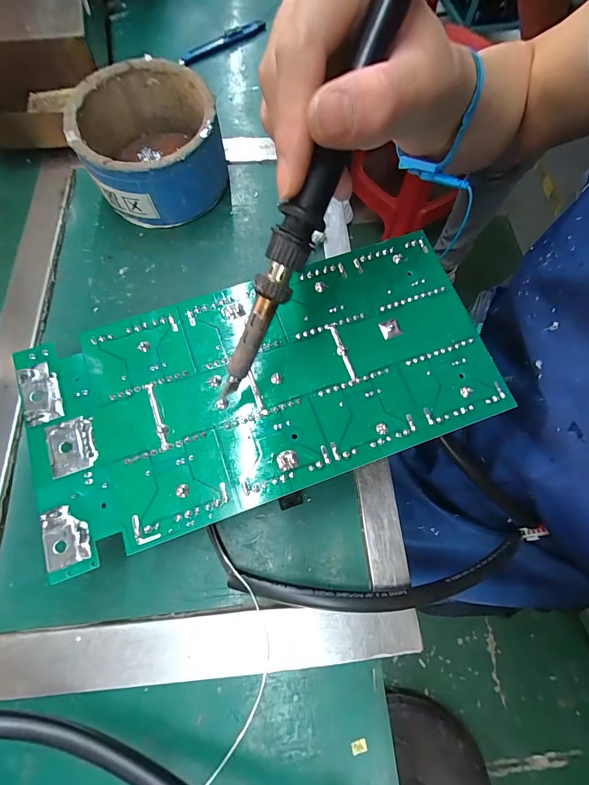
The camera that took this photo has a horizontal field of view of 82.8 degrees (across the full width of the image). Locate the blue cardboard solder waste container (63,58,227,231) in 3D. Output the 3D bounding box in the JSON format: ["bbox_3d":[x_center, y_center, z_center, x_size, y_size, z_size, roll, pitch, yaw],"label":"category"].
[{"bbox_3d":[-0.128,-0.220,0.304,0.117,0.070,0.122,-22,71,-9],"label":"blue cardboard solder waste container"}]

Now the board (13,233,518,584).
[{"bbox_3d":[-0.018,-0.007,0.208,0.277,0.017,0.132,-19,70,-8],"label":"board"}]

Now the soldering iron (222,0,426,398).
[{"bbox_3d":[0.015,-0.099,0.140,0.016,0.019,0.229,30,110,10],"label":"soldering iron"}]

